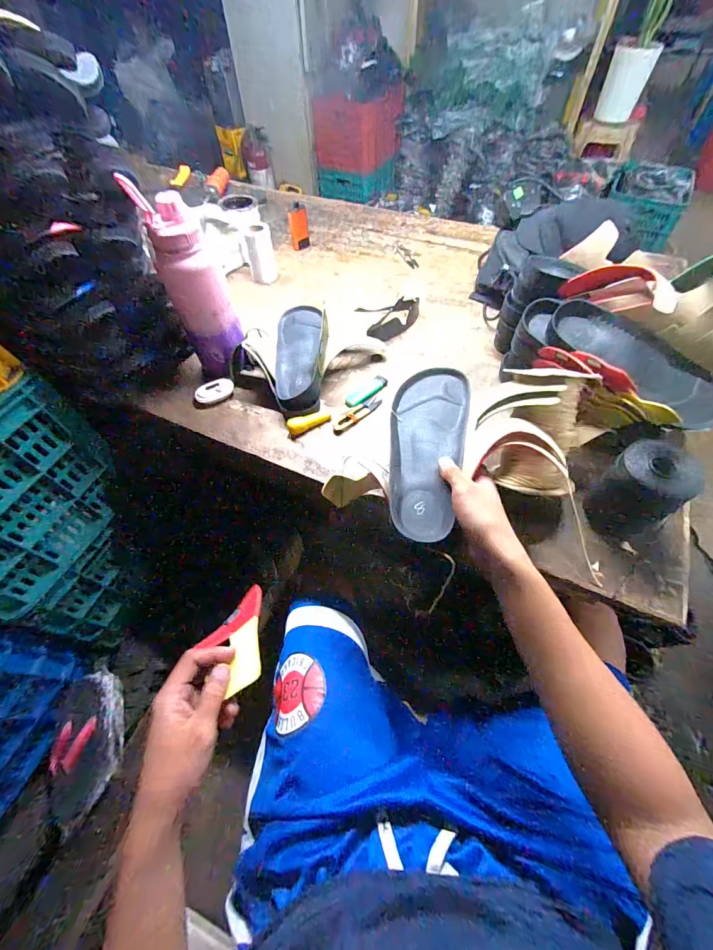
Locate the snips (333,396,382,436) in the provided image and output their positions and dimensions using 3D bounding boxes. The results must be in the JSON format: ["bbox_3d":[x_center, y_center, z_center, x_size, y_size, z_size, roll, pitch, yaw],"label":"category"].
[{"bbox_3d":[0.001,-0.099,0.600,0.100,0.008,0.025,-38,63,-20],"label":"snips"}]

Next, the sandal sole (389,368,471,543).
[{"bbox_3d":[0.088,-0.041,0.463,0.093,0.015,0.252,9,61,8],"label":"sandal sole"}]

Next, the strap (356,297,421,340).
[{"bbox_3d":[0.072,-0.305,0.718,0.127,0.030,0.091,-20,59,-10],"label":"strap"}]

